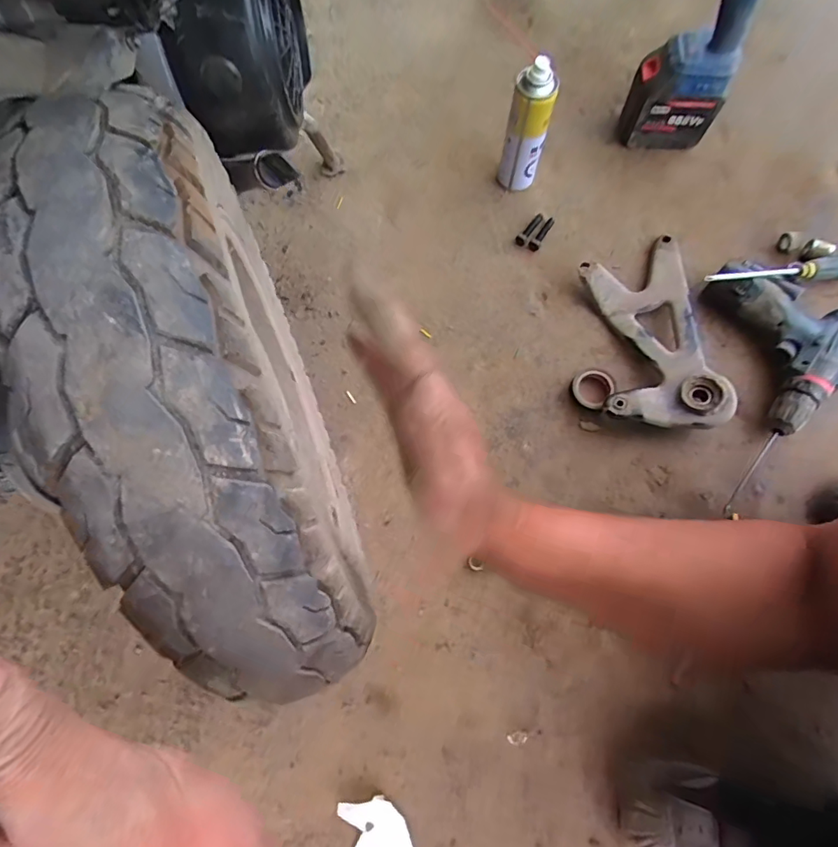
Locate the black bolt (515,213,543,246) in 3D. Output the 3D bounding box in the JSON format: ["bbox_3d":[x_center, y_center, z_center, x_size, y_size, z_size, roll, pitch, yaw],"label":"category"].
[{"bbox_3d":[0.158,-0.280,0.688,0.017,0.015,0.057,31,76,10],"label":"black bolt"}]

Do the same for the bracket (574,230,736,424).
[{"bbox_3d":[0.294,-0.124,0.621,0.146,0.049,0.276,-3,73,0],"label":"bracket"}]

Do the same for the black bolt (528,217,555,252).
[{"bbox_3d":[0.174,-0.270,0.685,0.016,0.013,0.058,29,76,9],"label":"black bolt"}]

